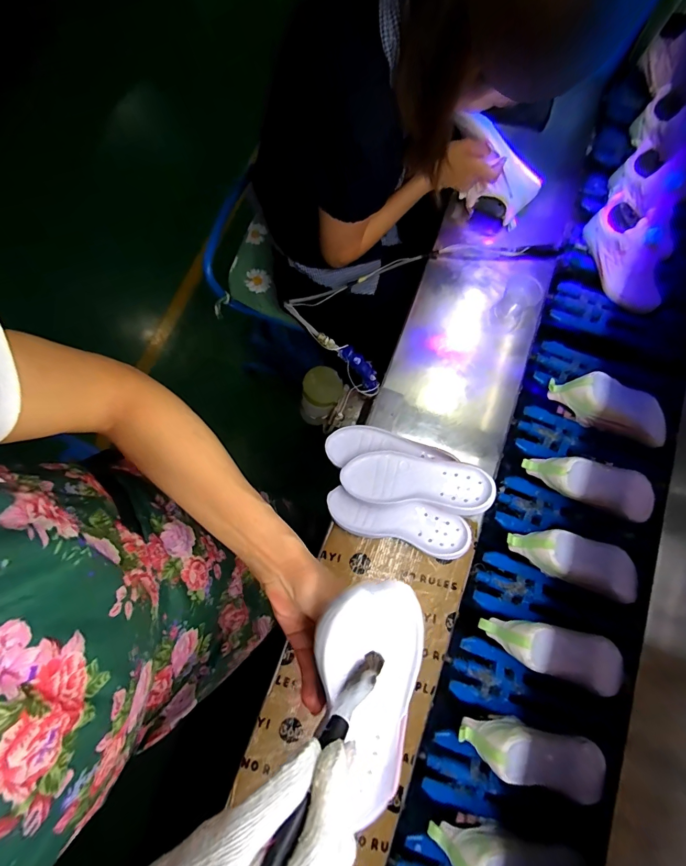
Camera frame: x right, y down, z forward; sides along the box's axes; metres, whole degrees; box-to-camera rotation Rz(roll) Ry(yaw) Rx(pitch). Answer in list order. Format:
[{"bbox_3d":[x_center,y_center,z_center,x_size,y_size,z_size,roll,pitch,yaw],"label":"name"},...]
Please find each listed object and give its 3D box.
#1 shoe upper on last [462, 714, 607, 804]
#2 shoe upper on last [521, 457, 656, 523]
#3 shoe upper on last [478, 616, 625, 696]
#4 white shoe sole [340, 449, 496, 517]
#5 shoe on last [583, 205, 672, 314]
[{"bbox_3d":[0.263,0.452,0.552,0.190,0.080,0.076,19,76,4],"label":"shoe upper on last"},{"bbox_3d":[0.414,0.082,0.645,0.208,0.071,0.073,17,76,3],"label":"shoe upper on last"},{"bbox_3d":[0.322,0.328,0.593,0.207,0.083,0.078,20,76,4],"label":"shoe upper on last"},{"bbox_3d":[0.113,0.073,0.605,0.223,0.024,0.084,6,73,9],"label":"white shoe sole"},{"bbox_3d":[0.536,-0.329,0.712,0.082,0.108,0.202,-24,77,-7],"label":"shoe on last"}]

